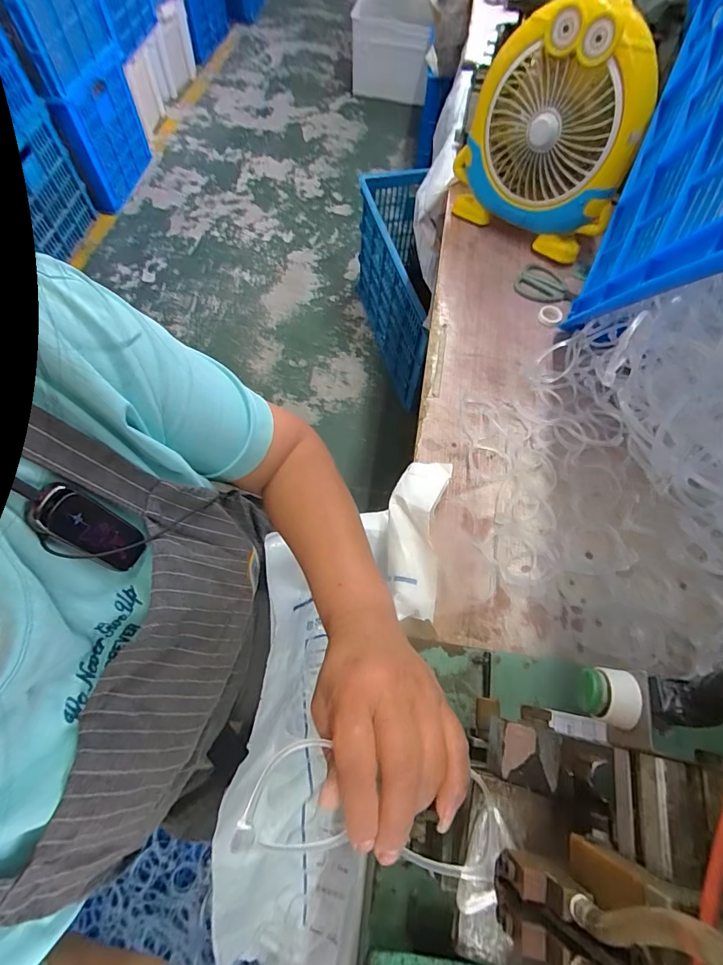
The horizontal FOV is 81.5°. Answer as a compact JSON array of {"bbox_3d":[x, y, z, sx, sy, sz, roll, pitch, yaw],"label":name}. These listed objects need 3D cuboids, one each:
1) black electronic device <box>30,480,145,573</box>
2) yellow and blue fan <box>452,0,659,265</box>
[{"bbox_3d":[-0.143,0.026,0.225,0.009,0.065,0.025,12,61,31],"label":"black electronic device"},{"bbox_3d":[0.273,-0.510,0.628,0.272,0.268,0.083,39,68,15],"label":"yellow and blue fan"}]

